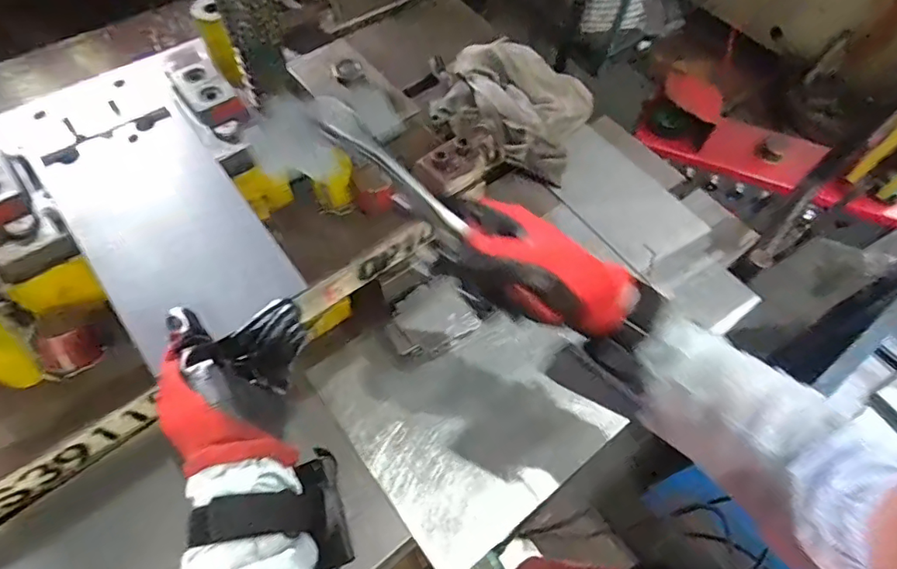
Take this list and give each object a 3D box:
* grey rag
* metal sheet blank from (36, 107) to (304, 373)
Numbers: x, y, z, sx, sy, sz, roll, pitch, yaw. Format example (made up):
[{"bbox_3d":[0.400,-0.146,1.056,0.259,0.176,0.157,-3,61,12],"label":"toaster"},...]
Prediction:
[{"bbox_3d":[0.097,-0.270,0.749,0.231,0.063,0.184,31,63,14],"label":"grey rag"},{"bbox_3d":[-0.221,-0.046,0.413,0.119,0.008,0.207,-33,72,-22],"label":"metal sheet blank"}]

